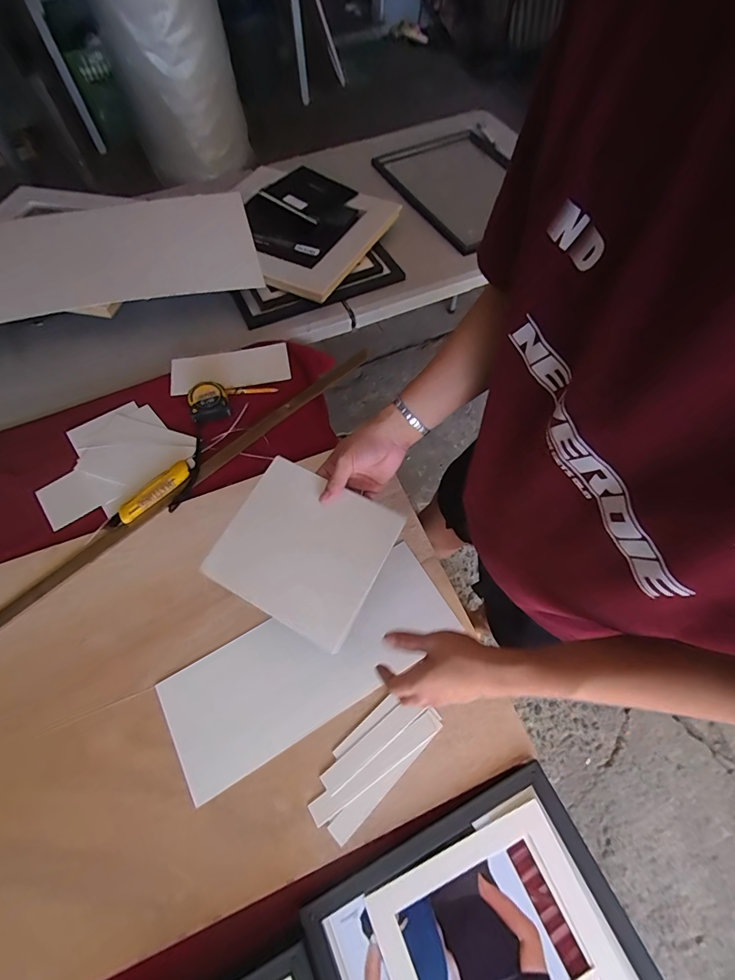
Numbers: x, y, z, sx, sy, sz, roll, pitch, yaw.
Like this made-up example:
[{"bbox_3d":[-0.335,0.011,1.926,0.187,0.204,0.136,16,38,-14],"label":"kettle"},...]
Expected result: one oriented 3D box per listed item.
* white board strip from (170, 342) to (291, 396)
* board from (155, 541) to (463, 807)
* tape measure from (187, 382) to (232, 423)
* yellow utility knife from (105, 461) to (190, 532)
[{"bbox_3d":[-0.260,-0.231,0.814,0.216,0.011,0.077,-11,76,-12],"label":"white board strip"},{"bbox_3d":[-0.073,0.226,0.577,0.385,0.006,0.150,-28,67,-13],"label":"board"},{"bbox_3d":[-0.277,-0.152,0.747,0.063,0.043,0.060,-17,63,-10],"label":"tape measure"},{"bbox_3d":[-0.344,0.010,0.675,0.033,0.023,0.148,36,67,17],"label":"yellow utility knife"}]

